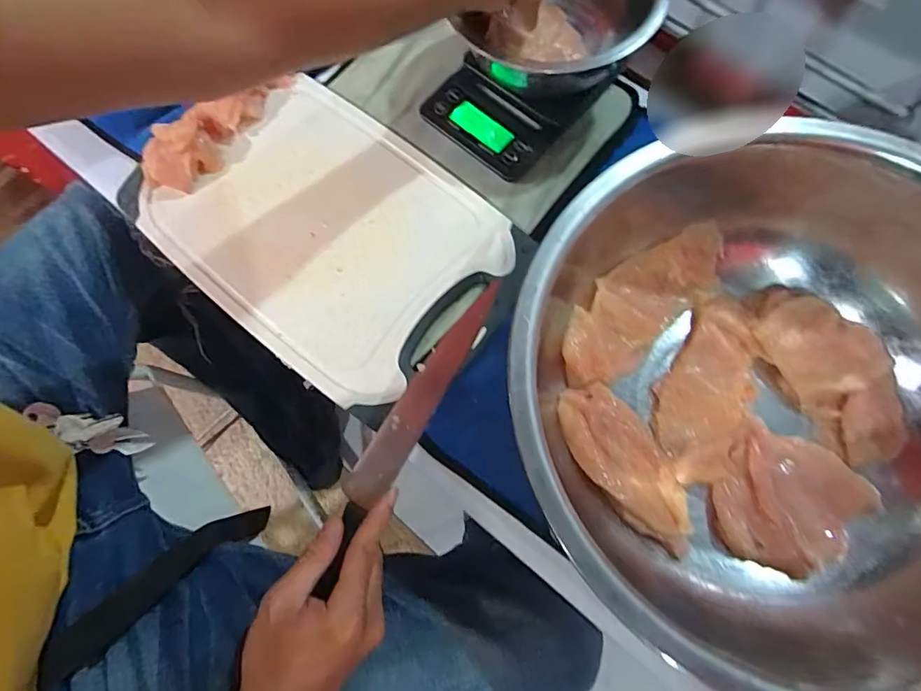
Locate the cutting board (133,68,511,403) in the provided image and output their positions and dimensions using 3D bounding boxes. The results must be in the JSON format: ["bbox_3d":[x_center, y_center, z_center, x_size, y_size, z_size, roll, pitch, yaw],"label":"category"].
[{"bbox_3d":[-0.125,-0.108,0.465,0.299,0.010,0.226,39,79,12],"label":"cutting board"}]

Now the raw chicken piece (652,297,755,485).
[{"bbox_3d":[0.207,0.035,0.404,0.071,0.016,0.151,29,77,9],"label":"raw chicken piece"}]

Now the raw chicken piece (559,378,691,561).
[{"bbox_3d":[0.133,0.092,0.387,0.065,0.011,0.138,-38,76,-9],"label":"raw chicken piece"}]

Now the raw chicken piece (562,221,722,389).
[{"bbox_3d":[0.152,-0.037,0.416,0.172,0.024,0.066,-43,77,-10],"label":"raw chicken piece"}]

